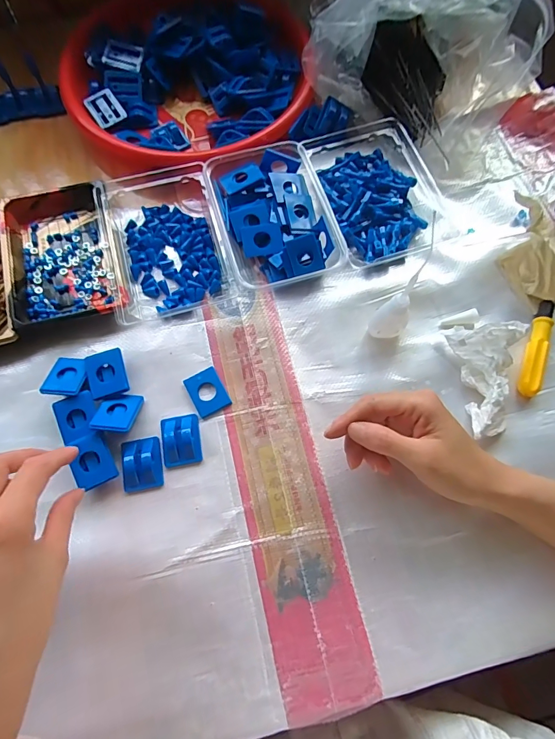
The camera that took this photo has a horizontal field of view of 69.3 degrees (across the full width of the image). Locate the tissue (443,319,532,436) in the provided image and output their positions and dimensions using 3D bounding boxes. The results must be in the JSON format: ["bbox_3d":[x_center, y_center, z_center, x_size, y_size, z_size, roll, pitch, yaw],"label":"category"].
[{"bbox_3d":[0.194,0.006,0.361,0.053,0.045,0.100,-6,71,-2],"label":"tissue"}]

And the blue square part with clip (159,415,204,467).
[{"bbox_3d":[-0.088,0.063,0.362,0.035,0.014,0.045,-10,72,-4],"label":"blue square part with clip"}]

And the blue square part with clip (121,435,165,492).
[{"bbox_3d":[-0.121,0.083,0.353,0.034,0.014,0.044,-11,72,-4],"label":"blue square part with clip"}]

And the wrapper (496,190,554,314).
[{"bbox_3d":[0.269,-0.120,0.400,0.072,0.051,0.107,-5,71,-2],"label":"wrapper"}]

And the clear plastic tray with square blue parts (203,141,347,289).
[{"bbox_3d":[-0.006,-0.163,0.425,0.108,0.035,0.151,-19,72,-7],"label":"clear plastic tray with square blue parts"}]

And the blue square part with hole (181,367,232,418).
[{"bbox_3d":[-0.066,0.022,0.381,0.032,0.004,0.042,-27,74,-9],"label":"blue square part with hole"}]

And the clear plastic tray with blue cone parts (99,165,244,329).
[{"bbox_3d":[-0.119,-0.142,0.421,0.115,0.027,0.177,-17,72,-6],"label":"clear plastic tray with blue cone parts"}]

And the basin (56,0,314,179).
[{"bbox_3d":[-0.107,-0.350,0.478,0.289,0.050,0.257,-12,72,-4],"label":"basin"}]

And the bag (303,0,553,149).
[{"bbox_3d":[0.155,-0.361,0.449,0.242,0.116,0.161,36,75,11],"label":"bag"}]

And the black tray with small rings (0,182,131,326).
[{"bbox_3d":[-0.221,-0.120,0.413,0.109,0.028,0.167,-16,72,-6],"label":"black tray with small rings"}]

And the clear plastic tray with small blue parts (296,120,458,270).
[{"bbox_3d":[0.104,-0.202,0.440,0.127,0.031,0.174,-21,73,-7],"label":"clear plastic tray with small blue parts"}]

